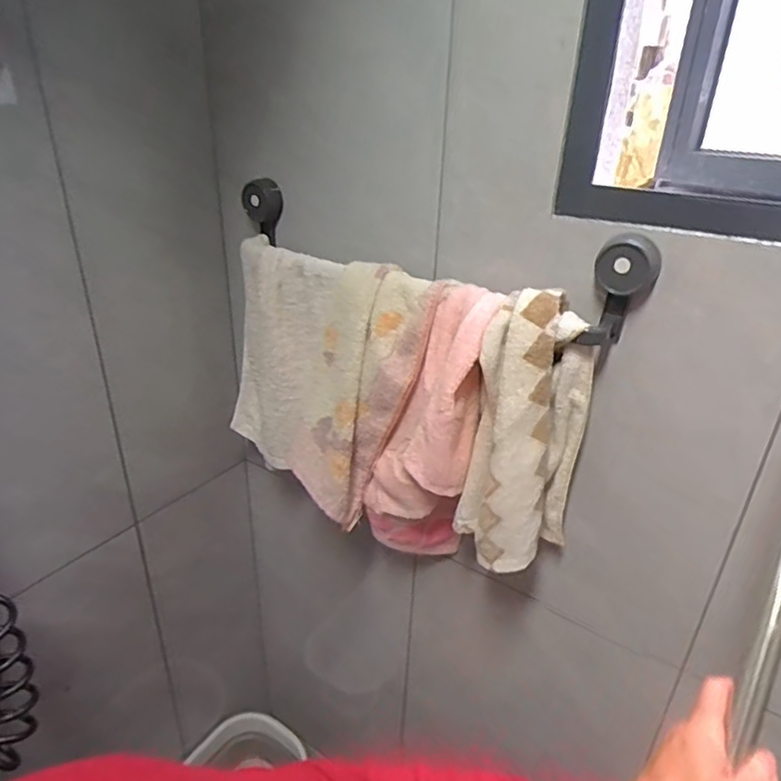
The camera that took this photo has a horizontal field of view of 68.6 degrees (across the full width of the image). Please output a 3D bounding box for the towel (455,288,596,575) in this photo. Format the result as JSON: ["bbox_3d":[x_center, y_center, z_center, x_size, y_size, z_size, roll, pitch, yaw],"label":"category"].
[{"bbox_3d":[0.151,0.050,0.646,0.106,0.299,0.097,-18,33,-34],"label":"towel"}]

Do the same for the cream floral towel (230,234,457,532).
[{"bbox_3d":[-0.108,-0.020,0.800,0.124,0.321,0.369,-18,33,-34],"label":"cream floral towel"}]

